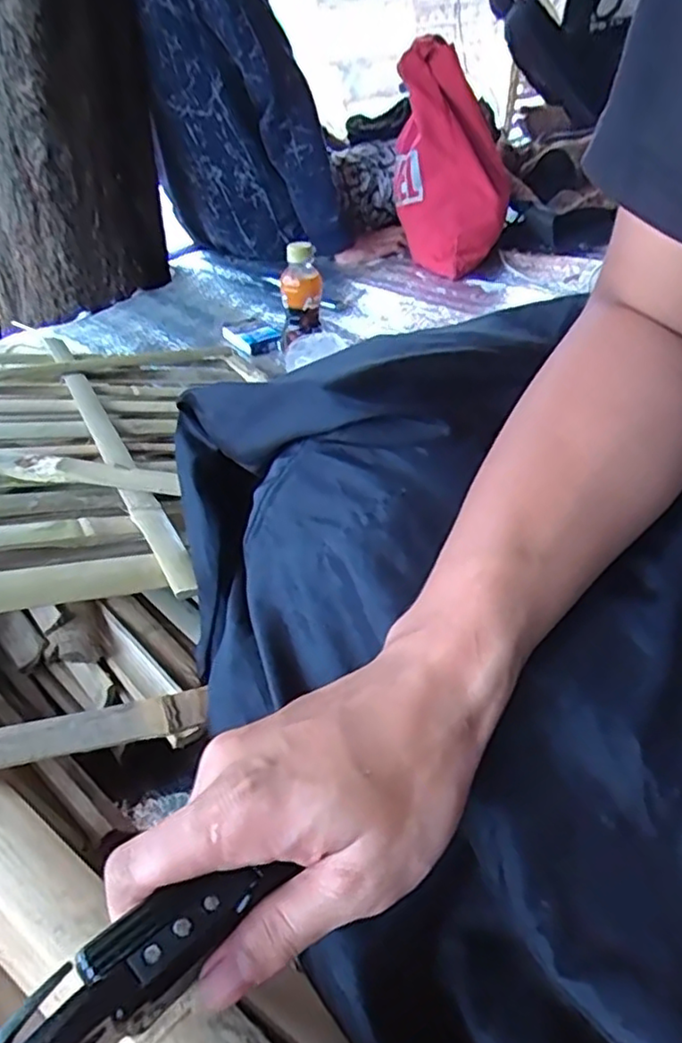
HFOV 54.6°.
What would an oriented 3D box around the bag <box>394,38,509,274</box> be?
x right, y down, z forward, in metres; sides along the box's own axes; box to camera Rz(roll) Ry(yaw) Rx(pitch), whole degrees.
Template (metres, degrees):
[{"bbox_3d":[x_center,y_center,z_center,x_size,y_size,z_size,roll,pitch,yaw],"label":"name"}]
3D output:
[{"bbox_3d":[0.186,-0.598,1.104,0.191,0.309,0.143,-1,35,8],"label":"bag"}]

